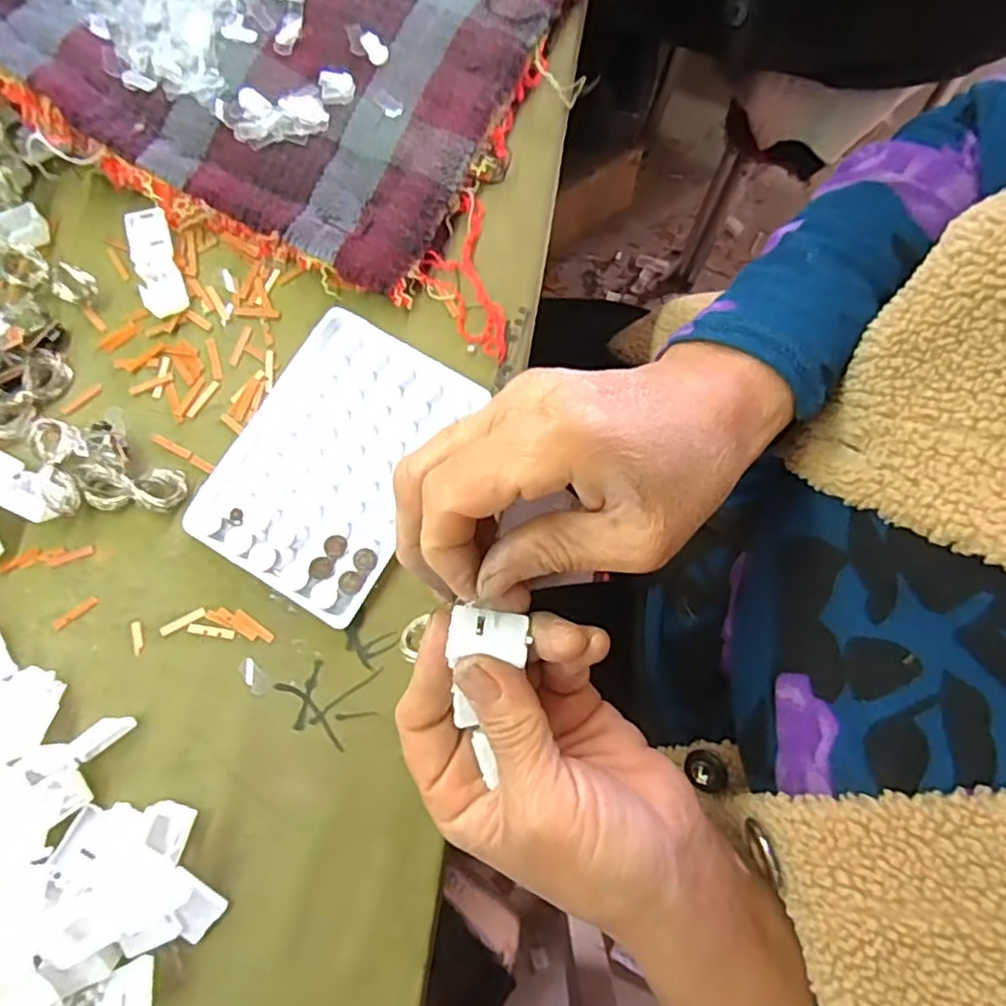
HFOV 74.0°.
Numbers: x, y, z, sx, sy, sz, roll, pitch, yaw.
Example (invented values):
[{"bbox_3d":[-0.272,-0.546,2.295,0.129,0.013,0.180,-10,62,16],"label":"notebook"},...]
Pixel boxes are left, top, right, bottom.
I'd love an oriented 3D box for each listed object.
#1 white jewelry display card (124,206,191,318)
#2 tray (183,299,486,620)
[{"bbox_3d":[-0.177,-0.123,0.341,0.020,0.009,0.057,-17,79,-4],"label":"white jewelry display card"},{"bbox_3d":[-0.080,-0.022,0.317,0.094,0.013,0.130,30,80,5],"label":"tray"}]

